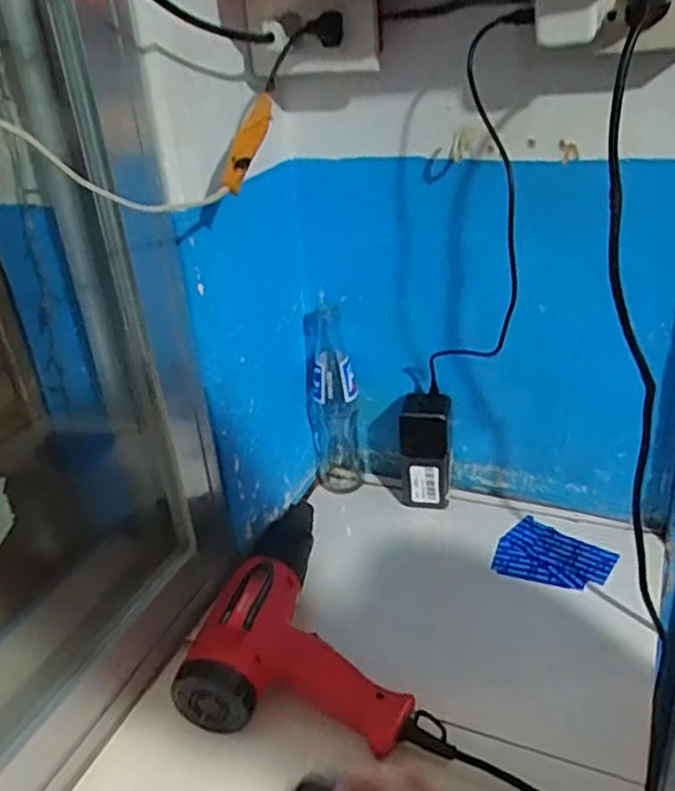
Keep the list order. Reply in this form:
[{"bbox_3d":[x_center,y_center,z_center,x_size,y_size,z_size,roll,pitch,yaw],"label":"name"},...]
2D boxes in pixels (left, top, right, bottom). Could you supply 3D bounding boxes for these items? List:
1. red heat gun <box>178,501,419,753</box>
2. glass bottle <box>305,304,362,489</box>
[{"bbox_3d":[-0.008,0.191,0.678,0.189,0.074,0.271,5,33,17],"label":"red heat gun"},{"bbox_3d":[-0.005,0.011,0.848,0.059,0.218,0.050,-6,30,-1],"label":"glass bottle"}]

